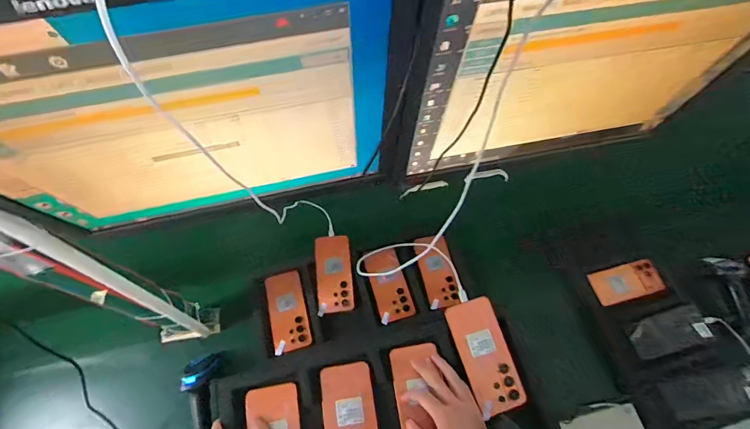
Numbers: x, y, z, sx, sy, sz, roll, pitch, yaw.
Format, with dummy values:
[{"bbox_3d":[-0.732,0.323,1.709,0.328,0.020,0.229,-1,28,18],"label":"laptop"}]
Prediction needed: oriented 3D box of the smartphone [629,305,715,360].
[{"bbox_3d":[0.588,0.236,0.744,0.137,0.013,0.072,-25,66,11],"label":"smartphone"}]

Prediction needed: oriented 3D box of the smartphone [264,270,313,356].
[{"bbox_3d":[-0.193,0.213,0.826,0.081,0.010,0.172,-15,64,-8],"label":"smartphone"}]

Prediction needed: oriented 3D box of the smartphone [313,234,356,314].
[{"bbox_3d":[-0.092,0.134,0.847,0.082,0.012,0.171,-9,74,1],"label":"smartphone"}]

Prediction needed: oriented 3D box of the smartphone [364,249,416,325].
[{"bbox_3d":[0.033,0.159,0.840,0.076,0.013,0.157,-14,63,-8],"label":"smartphone"}]

